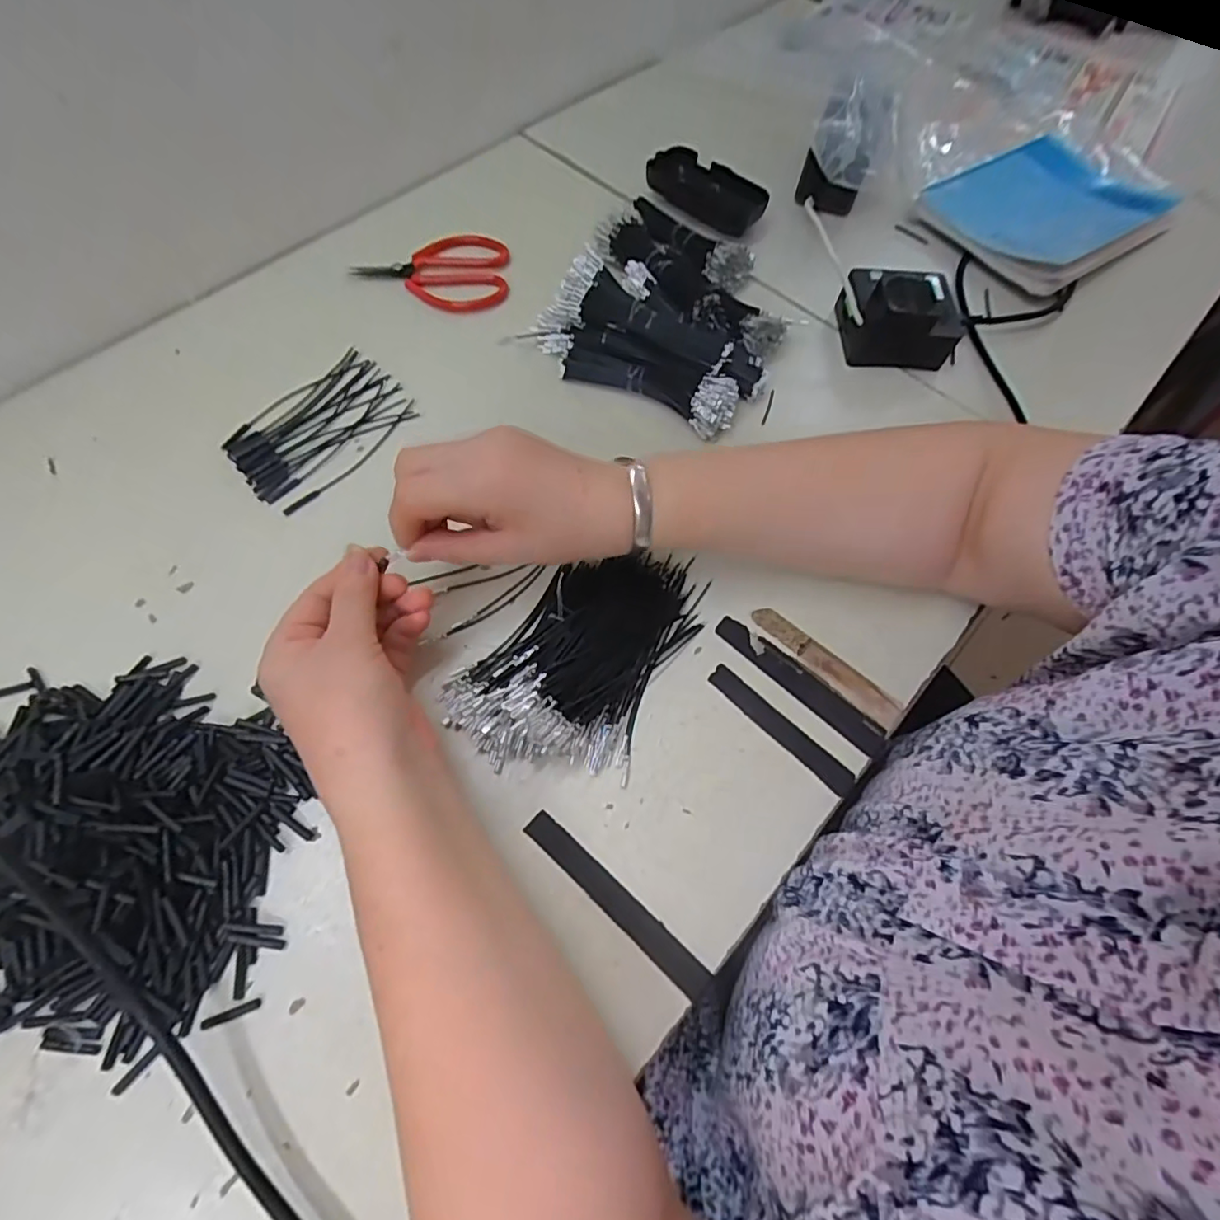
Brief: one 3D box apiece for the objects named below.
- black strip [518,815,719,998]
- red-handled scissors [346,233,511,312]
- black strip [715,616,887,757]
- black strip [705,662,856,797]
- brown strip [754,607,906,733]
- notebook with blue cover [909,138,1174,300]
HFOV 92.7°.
[{"bbox_3d":[0.003,0.148,0.299,0.115,0.004,0.016,40,69,14],"label":"black strip"},{"bbox_3d":[-0.147,-0.279,0.481,0.120,0.023,0.072,1,65,-2],"label":"red-handled scissors"},{"bbox_3d":[0.114,0.041,0.349,0.113,0.004,0.019,40,70,15],"label":"black strip"},{"bbox_3d":[0.099,0.068,0.337,0.096,0.004,0.015,41,70,15],"label":"black strip"},{"bbox_3d":[0.130,0.033,0.354,0.100,0.004,0.018,41,70,15],"label":"brown strip"},{"bbox_3d":[0.409,-0.376,0.538,0.225,0.018,0.155,-33,71,-16],"label":"notebook with blue cover"}]

